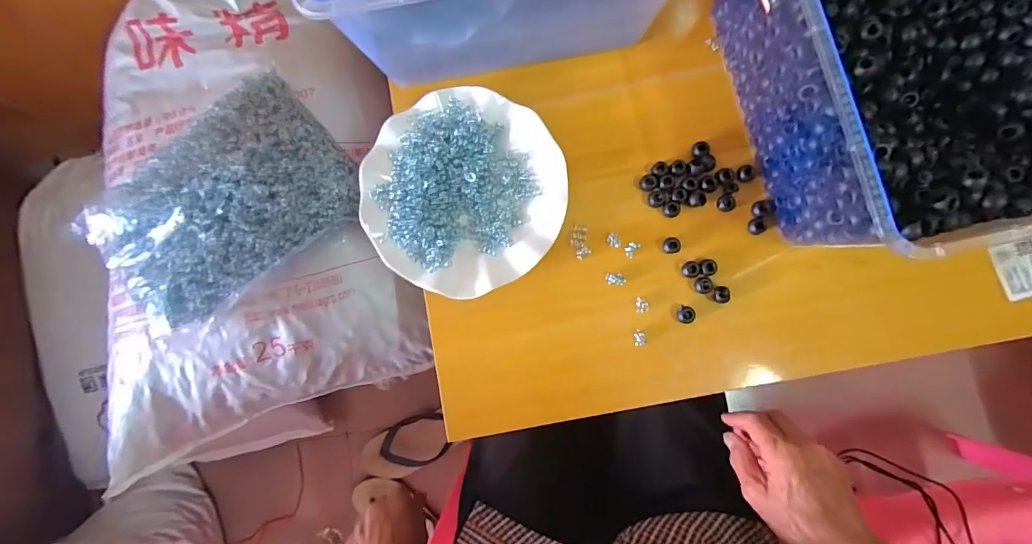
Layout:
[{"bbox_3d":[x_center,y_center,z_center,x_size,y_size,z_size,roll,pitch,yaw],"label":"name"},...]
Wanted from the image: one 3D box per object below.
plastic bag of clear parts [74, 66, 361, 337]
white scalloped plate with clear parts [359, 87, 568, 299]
[{"bbox_3d":[-0.313,-0.074,0.467,0.260,0.053,0.189,-41,84,-2],"label":"plastic bag of clear parts"},{"bbox_3d":[-0.048,-0.074,0.403,0.179,0.017,0.181,0,84,3],"label":"white scalloped plate with clear parts"}]

